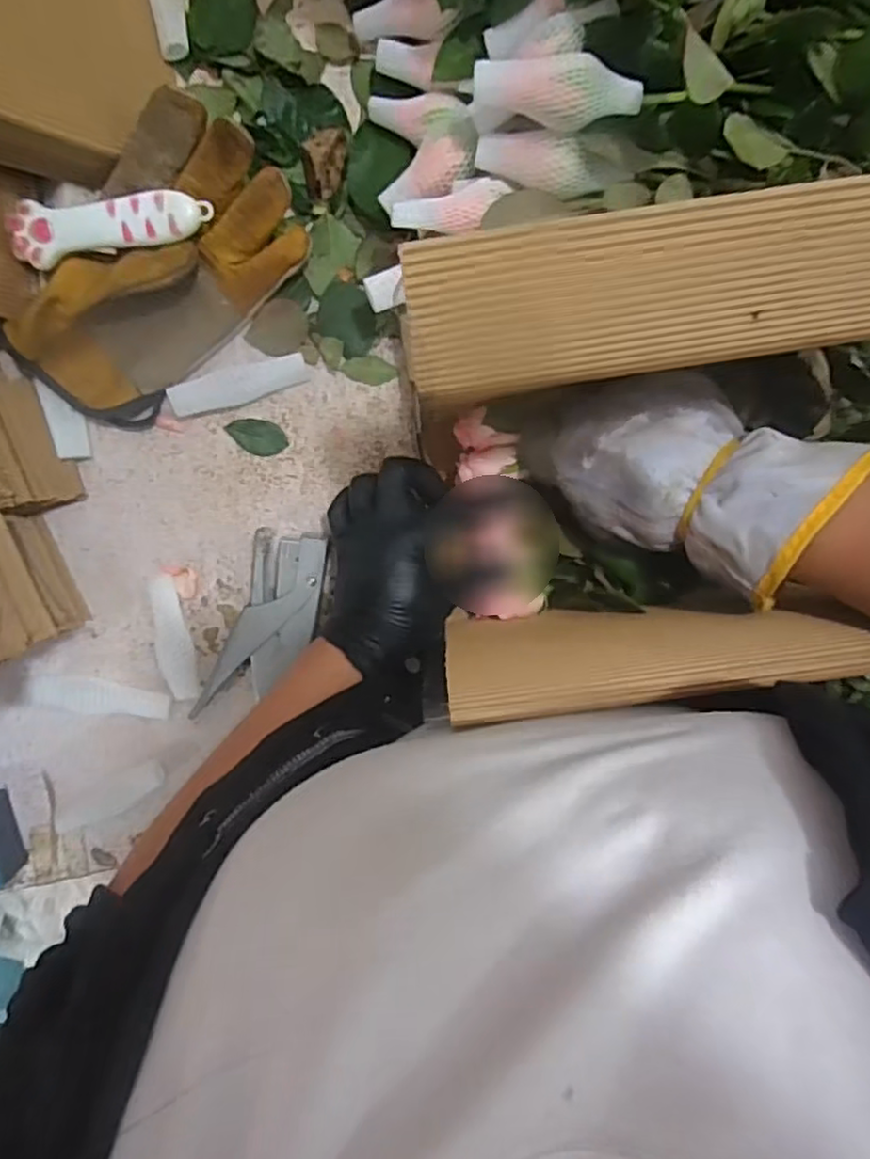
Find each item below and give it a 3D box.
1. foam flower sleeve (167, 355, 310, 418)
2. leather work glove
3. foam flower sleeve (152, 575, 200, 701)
[{"bbox_3d":[-0.130,-0.129,0.443,0.090,0.005,0.022,-18,116,-8],"label":"foam flower sleeve"},{"bbox_3d":[-0.174,-0.184,0.409,0.189,0.060,0.100,-43,99,4],"label":"leather work glove"},{"bbox_3d":[-0.184,0.041,0.468,0.020,0.017,0.087,-9,100,-2],"label":"foam flower sleeve"}]

